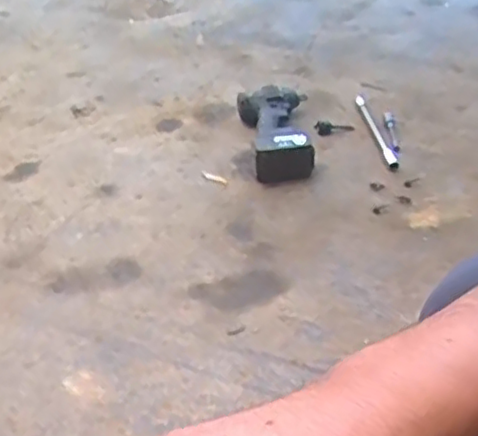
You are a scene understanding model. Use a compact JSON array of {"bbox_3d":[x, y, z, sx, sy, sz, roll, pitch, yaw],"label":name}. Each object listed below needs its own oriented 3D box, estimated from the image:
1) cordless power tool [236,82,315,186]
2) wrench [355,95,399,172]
[{"bbox_3d":[0.085,-0.175,1.354,0.141,0.071,0.254,-7,41,-6],"label":"cordless power tool"},{"bbox_3d":[0.280,-0.183,1.402,0.022,0.014,0.252,-7,41,-5],"label":"wrench"}]

